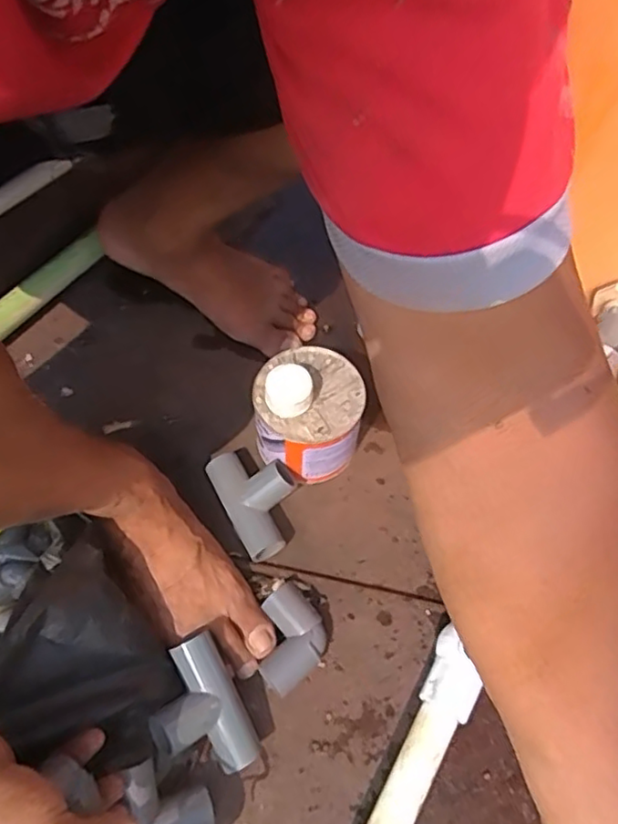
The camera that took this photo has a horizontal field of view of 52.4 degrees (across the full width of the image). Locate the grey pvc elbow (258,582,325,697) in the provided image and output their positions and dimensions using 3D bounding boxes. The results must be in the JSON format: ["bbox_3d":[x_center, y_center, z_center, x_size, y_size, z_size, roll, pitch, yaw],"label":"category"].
[{"bbox_3d":[-0.020,0.191,0.531,0.064,0.029,0.072,-33,67,-18],"label":"grey pvc elbow"}]

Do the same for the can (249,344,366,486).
[{"bbox_3d":[-0.001,0.002,0.593,0.096,0.112,0.100,1,61,-1],"label":"can"}]

